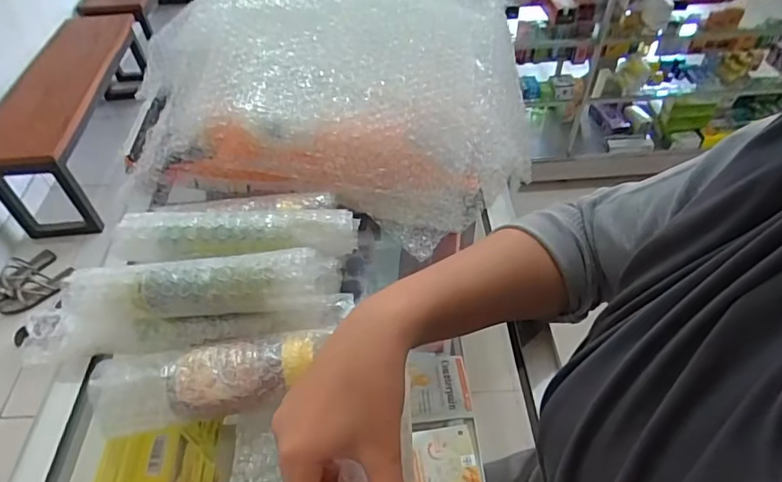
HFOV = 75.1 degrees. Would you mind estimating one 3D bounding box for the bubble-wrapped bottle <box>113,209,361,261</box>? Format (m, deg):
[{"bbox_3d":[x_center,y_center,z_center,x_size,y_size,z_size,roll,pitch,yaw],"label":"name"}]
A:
[{"bbox_3d":[-0.124,-0.006,0.420,0.188,0.033,0.038,-3,48,-1],"label":"bubble-wrapped bottle"}]

